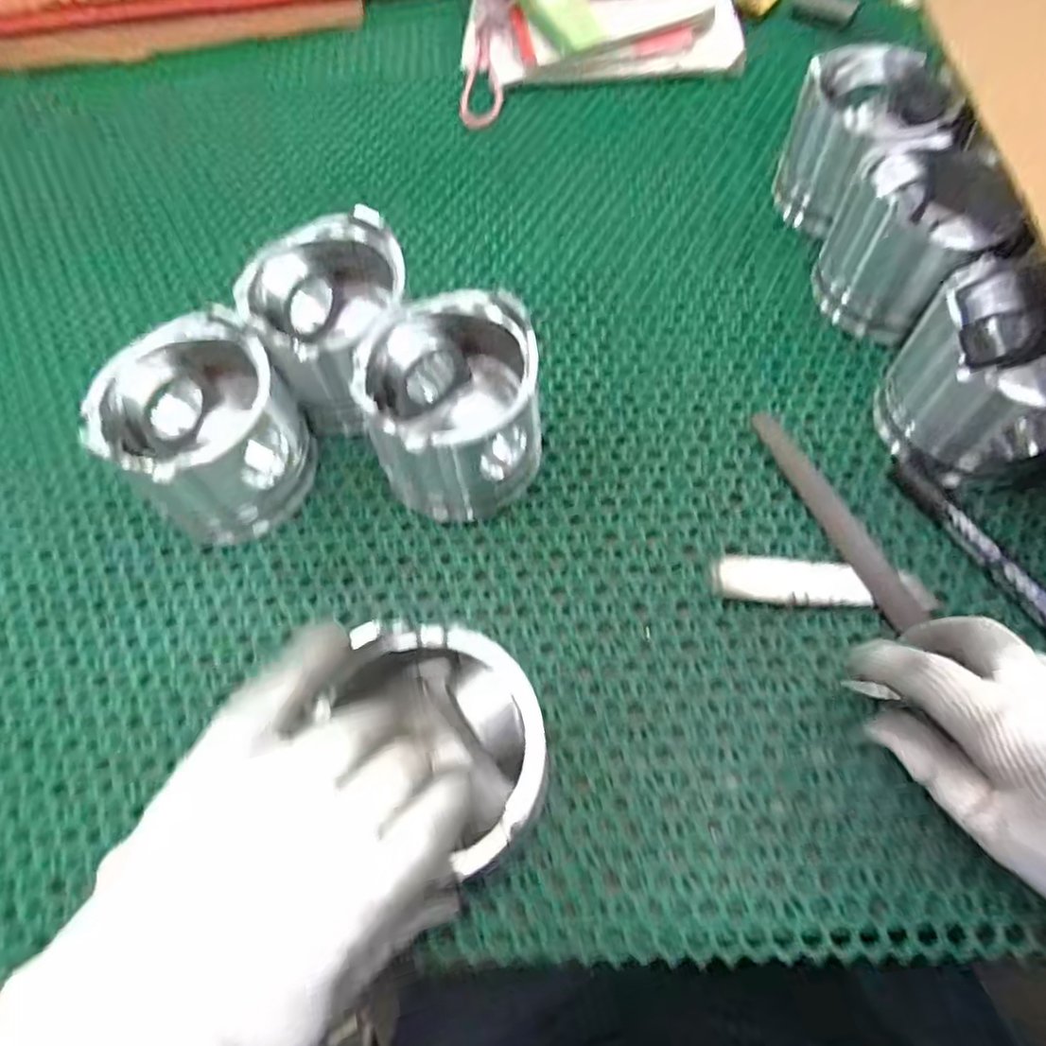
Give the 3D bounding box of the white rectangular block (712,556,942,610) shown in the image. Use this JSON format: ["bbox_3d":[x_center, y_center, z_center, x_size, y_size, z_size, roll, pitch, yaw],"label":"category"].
[{"bbox_3d":[0.154,0.031,0.344,0.108,0.011,0.025,1,63,4],"label":"white rectangular block"}]

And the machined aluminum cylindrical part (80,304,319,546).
[{"bbox_3d":[-0.172,-0.052,0.361,0.090,0.092,0.091,-1,63,3],"label":"machined aluminum cylindrical part"}]

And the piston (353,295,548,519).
[{"bbox_3d":[-0.036,-0.060,0.354,0.088,0.093,0.083,-1,63,3],"label":"piston"}]

